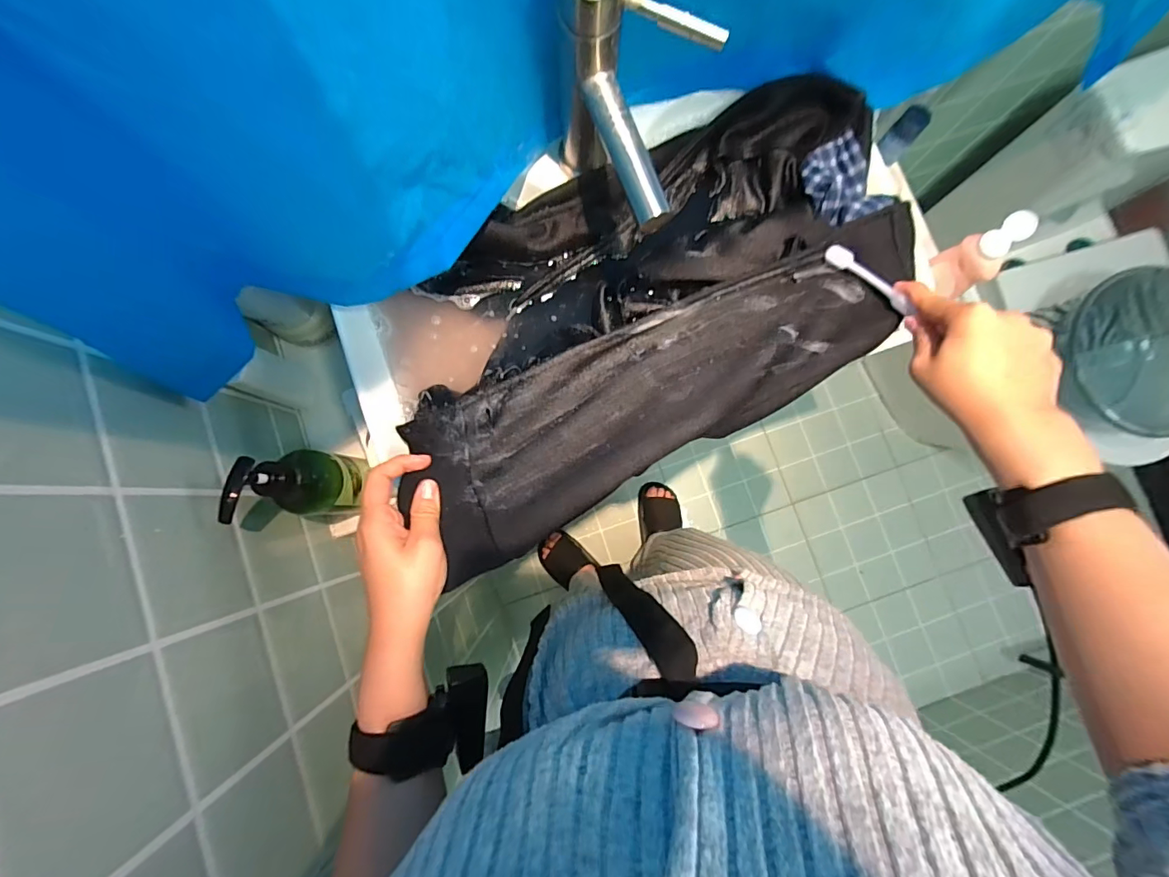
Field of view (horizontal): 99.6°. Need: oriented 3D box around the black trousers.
[{"bbox_3d":[0.059,-0.124,0.463,0.499,0.080,0.281,-28,84,-4],"label":"black trousers"}]

